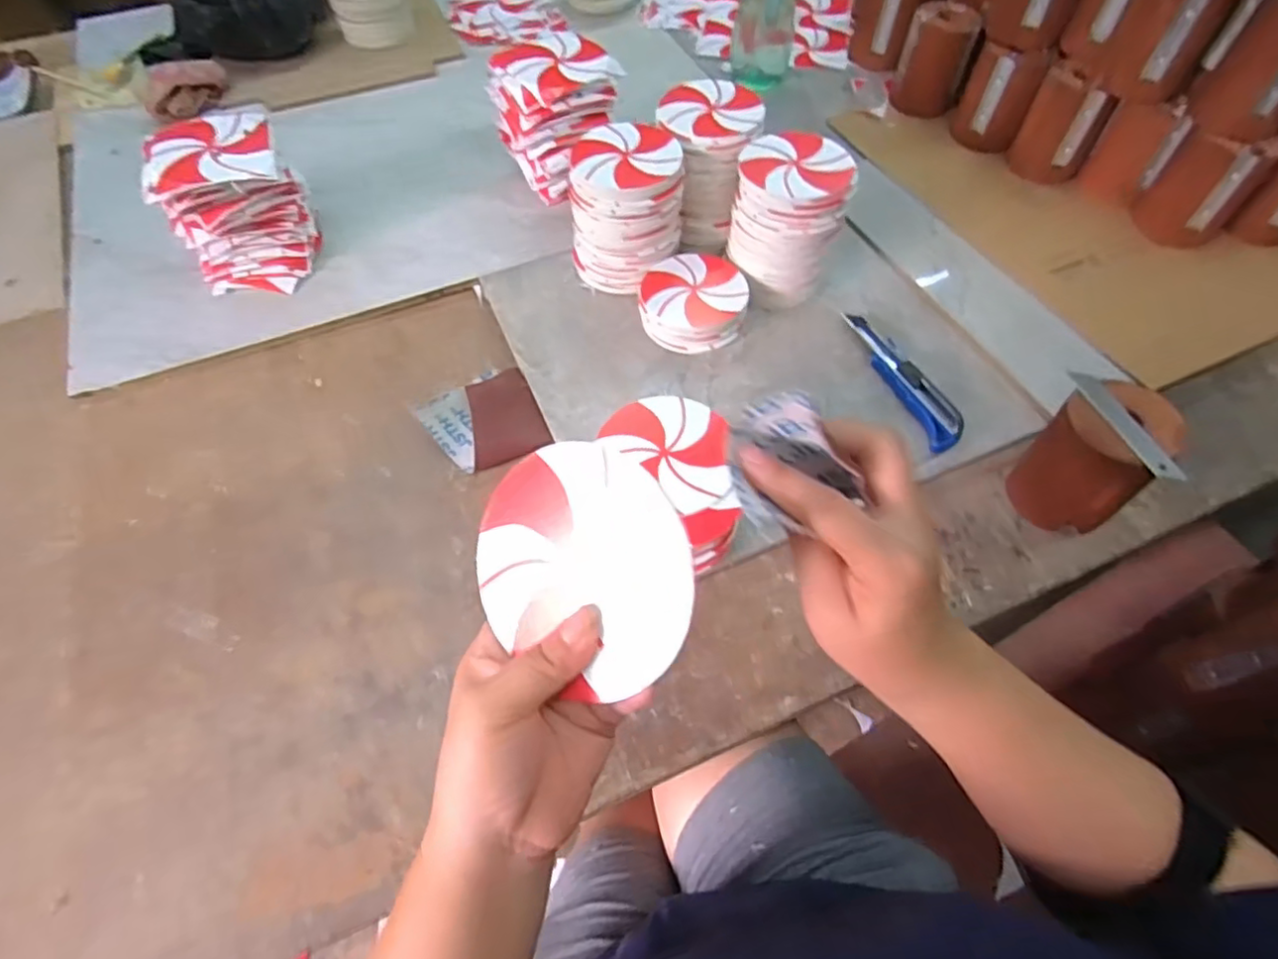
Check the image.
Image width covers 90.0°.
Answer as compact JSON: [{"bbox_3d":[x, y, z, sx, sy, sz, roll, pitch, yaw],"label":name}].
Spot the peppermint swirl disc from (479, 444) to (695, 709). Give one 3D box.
[{"bbox_3d":[-0.023,0.034,0.254,0.099,0.004,0.091,2,93,28],"label":"peppermint swirl disc"}]

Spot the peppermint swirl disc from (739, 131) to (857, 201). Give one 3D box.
[{"bbox_3d":[0.140,-0.280,0.568,0.096,0.007,0.095,-1,59,1],"label":"peppermint swirl disc"}]

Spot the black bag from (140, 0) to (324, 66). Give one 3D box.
[{"bbox_3d":[-0.563,-0.637,0.869,0.215,0.085,0.154,15,61,10],"label":"black bag"}]

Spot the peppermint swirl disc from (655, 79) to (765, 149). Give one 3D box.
[{"bbox_3d":[0.068,-0.356,0.617,0.100,0.010,0.104,-1,59,1],"label":"peppermint swirl disc"}]

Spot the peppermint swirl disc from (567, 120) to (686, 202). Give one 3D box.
[{"bbox_3d":[-0.011,-0.289,0.576,0.092,0.012,0.098,1,64,-3],"label":"peppermint swirl disc"}]

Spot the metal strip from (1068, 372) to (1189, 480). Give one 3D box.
[{"bbox_3d":[0.342,-0.040,0.453,0.018,0.010,0.102,-14,60,-7],"label":"metal strip"}]

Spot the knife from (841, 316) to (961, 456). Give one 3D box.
[{"bbox_3d":[0.241,-0.096,0.582,0.041,0.018,0.166,-16,60,-8],"label":"knife"}]

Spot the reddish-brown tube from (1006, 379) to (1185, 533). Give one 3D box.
[{"bbox_3d":[0.342,-0.015,0.485,0.076,0.094,0.079,-40,66,-20],"label":"reddish-brown tube"}]

